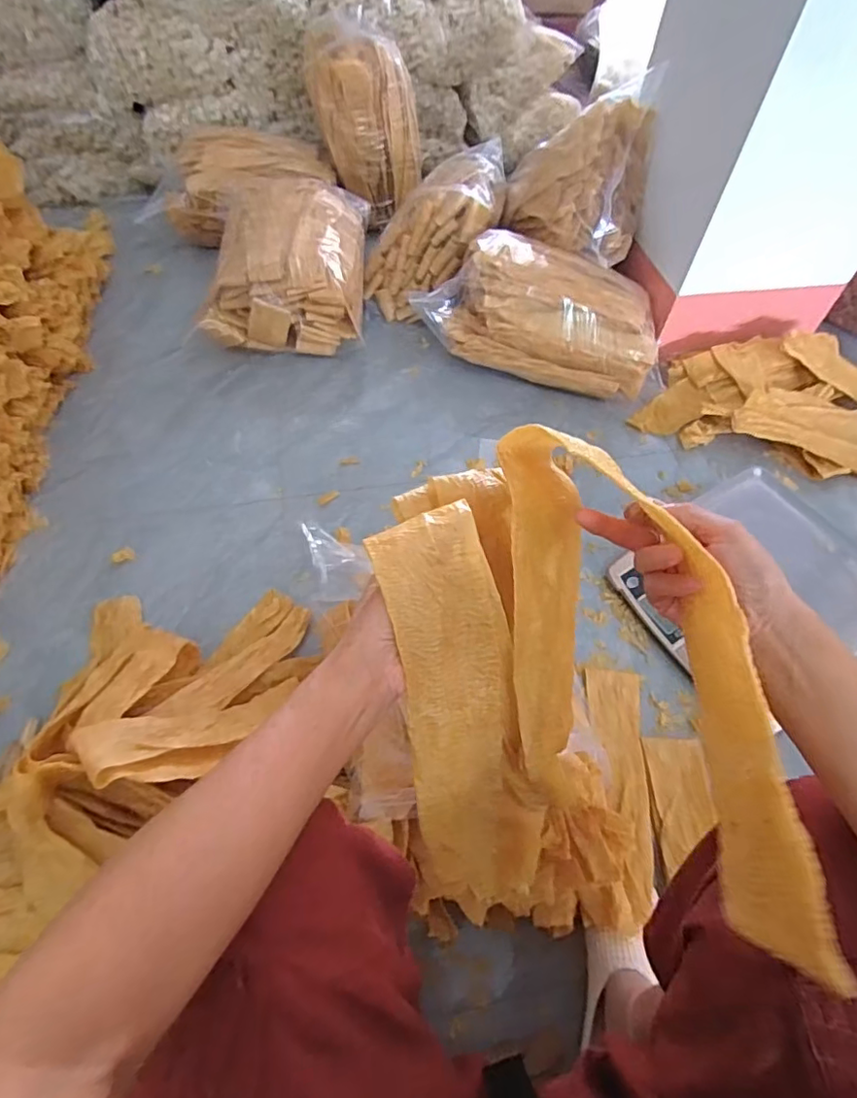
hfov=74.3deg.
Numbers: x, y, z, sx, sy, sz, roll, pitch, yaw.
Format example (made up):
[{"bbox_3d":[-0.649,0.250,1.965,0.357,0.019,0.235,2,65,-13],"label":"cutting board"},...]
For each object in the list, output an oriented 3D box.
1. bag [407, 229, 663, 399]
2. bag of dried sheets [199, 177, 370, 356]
[{"bbox_3d":[0.233,-0.483,1.152,0.473,0.198,0.198,18,56,10],"label":"bag"},{"bbox_3d":[-0.303,-0.655,1.257,0.322,0.193,0.437,-1,55,-3],"label":"bag of dried sheets"}]

